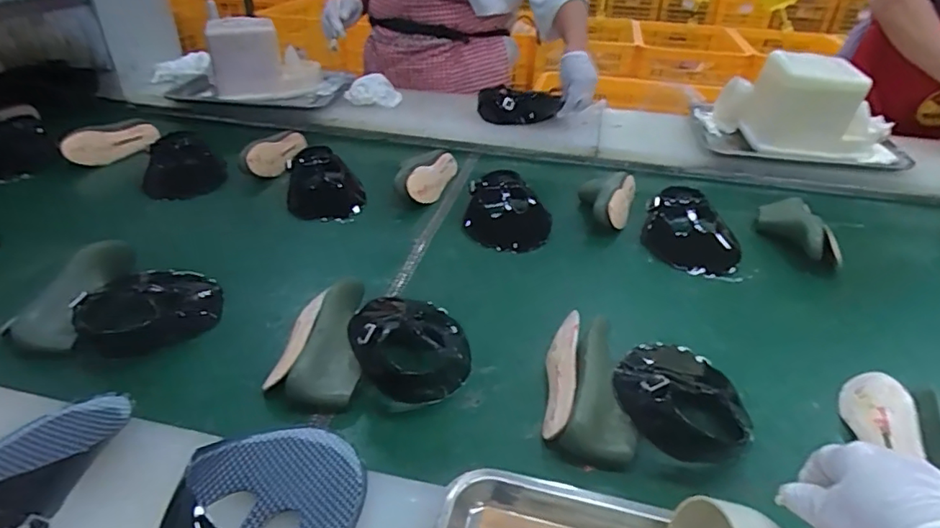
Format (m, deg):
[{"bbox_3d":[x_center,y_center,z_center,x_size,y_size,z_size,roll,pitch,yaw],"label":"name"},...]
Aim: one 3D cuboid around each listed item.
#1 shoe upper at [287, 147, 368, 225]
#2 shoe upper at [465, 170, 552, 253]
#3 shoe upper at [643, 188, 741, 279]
[{"bbox_3d":[-0.271,-0.154,1.026,0.136,0.071,0.186,-8,33,-14],"label":"shoe upper"},{"bbox_3d":[0.064,-0.094,0.943,0.139,0.065,0.184,3,32,3],"label":"shoe upper"},{"bbox_3d":[0.356,-0.056,0.885,0.144,0.075,0.147,14,34,20],"label":"shoe upper"}]

